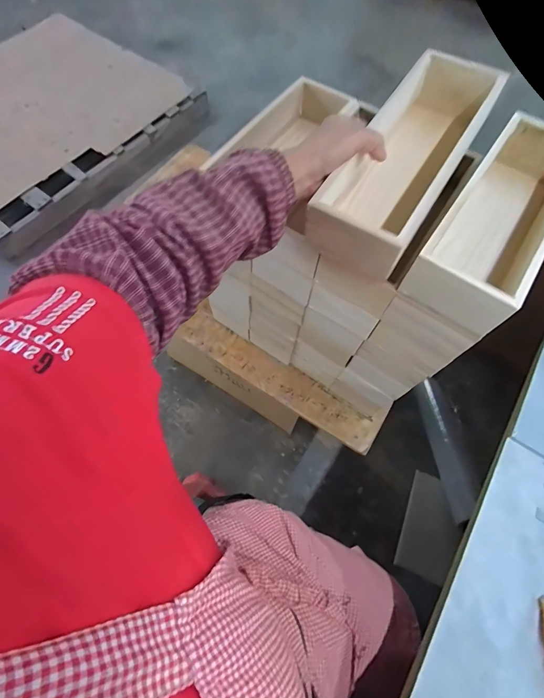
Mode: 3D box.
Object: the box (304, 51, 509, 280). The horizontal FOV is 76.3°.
[{"bbox_3d":[0.154,-0.217,0.401,0.101,0.071,0.285,30,73,11],"label":"box"}]

